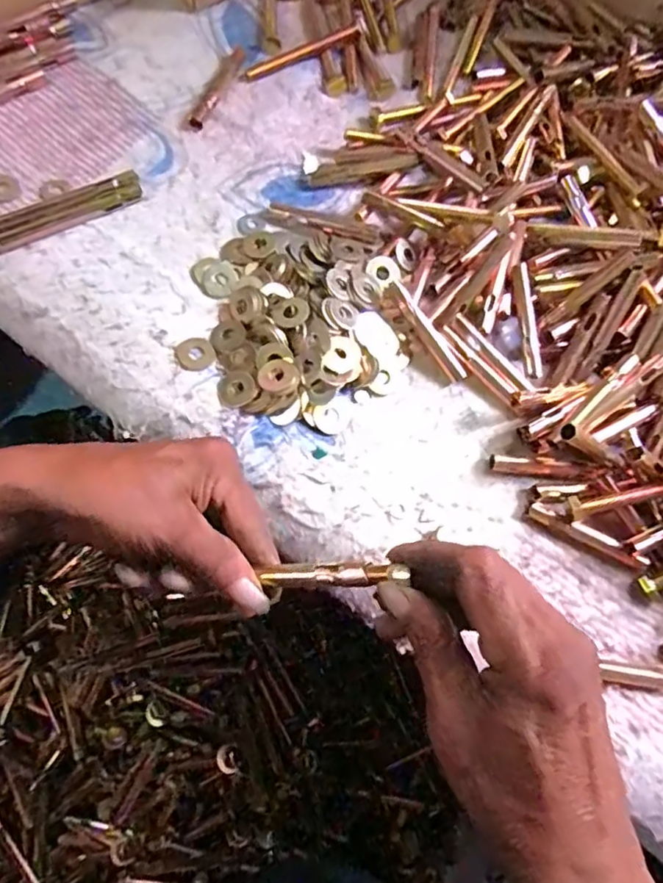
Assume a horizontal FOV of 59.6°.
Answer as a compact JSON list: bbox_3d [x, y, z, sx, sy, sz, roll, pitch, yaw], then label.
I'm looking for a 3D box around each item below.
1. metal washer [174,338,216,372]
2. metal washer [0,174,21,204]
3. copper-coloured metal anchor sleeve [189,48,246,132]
[{"bbox_3d":[-0.092,-0.060,0.389,0.025,0.004,0.024,2,70,-6],"label":"metal washer"},{"bbox_3d":[-0.232,-0.178,0.407,0.023,0.004,0.021,-15,73,-12],"label":"metal washer"},{"bbox_3d":[-0.089,-0.281,0.459,0.014,0.008,0.090,24,70,2],"label":"copper-coloured metal anchor sleeve"}]

